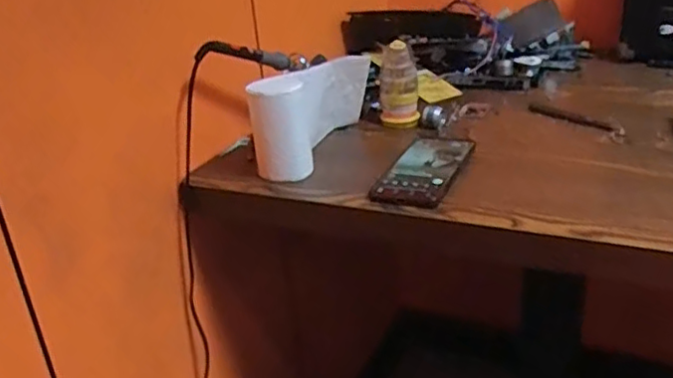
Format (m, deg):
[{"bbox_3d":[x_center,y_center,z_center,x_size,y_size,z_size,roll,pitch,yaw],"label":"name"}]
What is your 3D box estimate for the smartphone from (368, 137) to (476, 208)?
[{"bbox_3d":[0.097,-0.023,0.699,0.076,0.011,0.156,7,27,24],"label":"smartphone"}]

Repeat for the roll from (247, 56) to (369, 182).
[{"bbox_3d":[-0.026,-0.089,0.746,0.052,0.100,0.195,10,29,30],"label":"roll"}]

